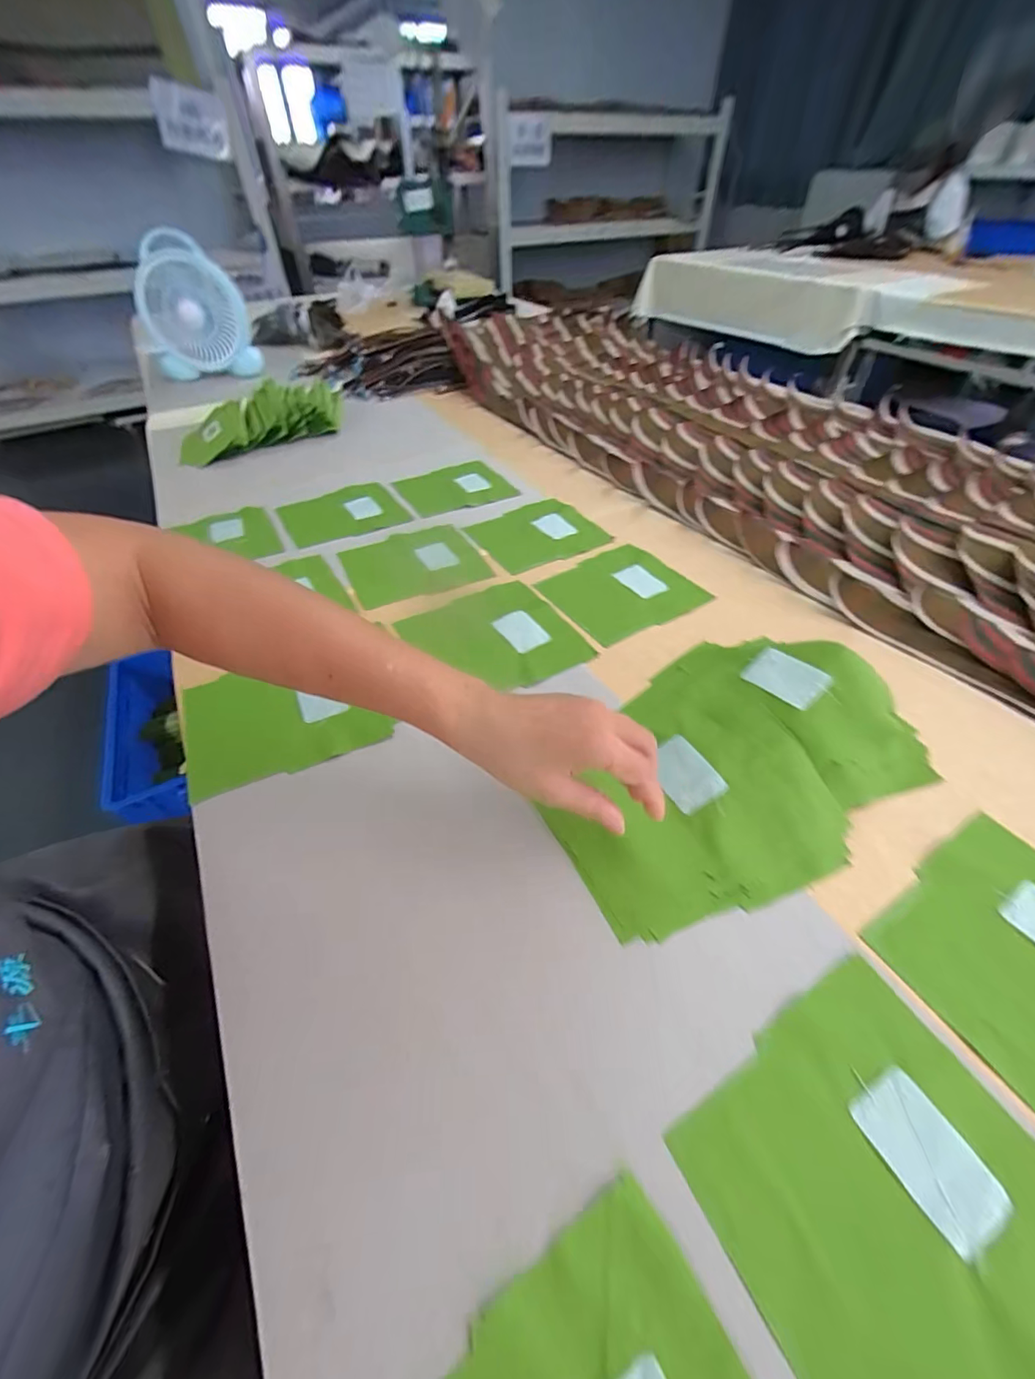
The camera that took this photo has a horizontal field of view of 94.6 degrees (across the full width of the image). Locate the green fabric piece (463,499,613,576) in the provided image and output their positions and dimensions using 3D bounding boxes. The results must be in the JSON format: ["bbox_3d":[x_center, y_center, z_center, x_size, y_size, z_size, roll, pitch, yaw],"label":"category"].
[{"bbox_3d":[0.029,-0.218,0.673,0.156,0.010,0.145,-23,51,-19],"label":"green fabric piece"}]

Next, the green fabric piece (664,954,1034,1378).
[{"bbox_3d":[0.181,0.246,0.234,0.162,0.004,0.145,-22,50,-19],"label":"green fabric piece"}]

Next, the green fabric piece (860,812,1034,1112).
[{"bbox_3d":[0.331,0.175,0.302,0.160,0.006,0.146,-24,52,-19],"label":"green fabric piece"}]

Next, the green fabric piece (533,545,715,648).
[{"bbox_3d":[0.127,-0.120,0.578,0.159,0.007,0.141,-27,53,-22],"label":"green fabric piece"}]

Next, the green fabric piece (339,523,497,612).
[{"bbox_3d":[-0.137,-0.165,0.629,0.164,0.011,0.150,-22,51,-18],"label":"green fabric piece"}]

